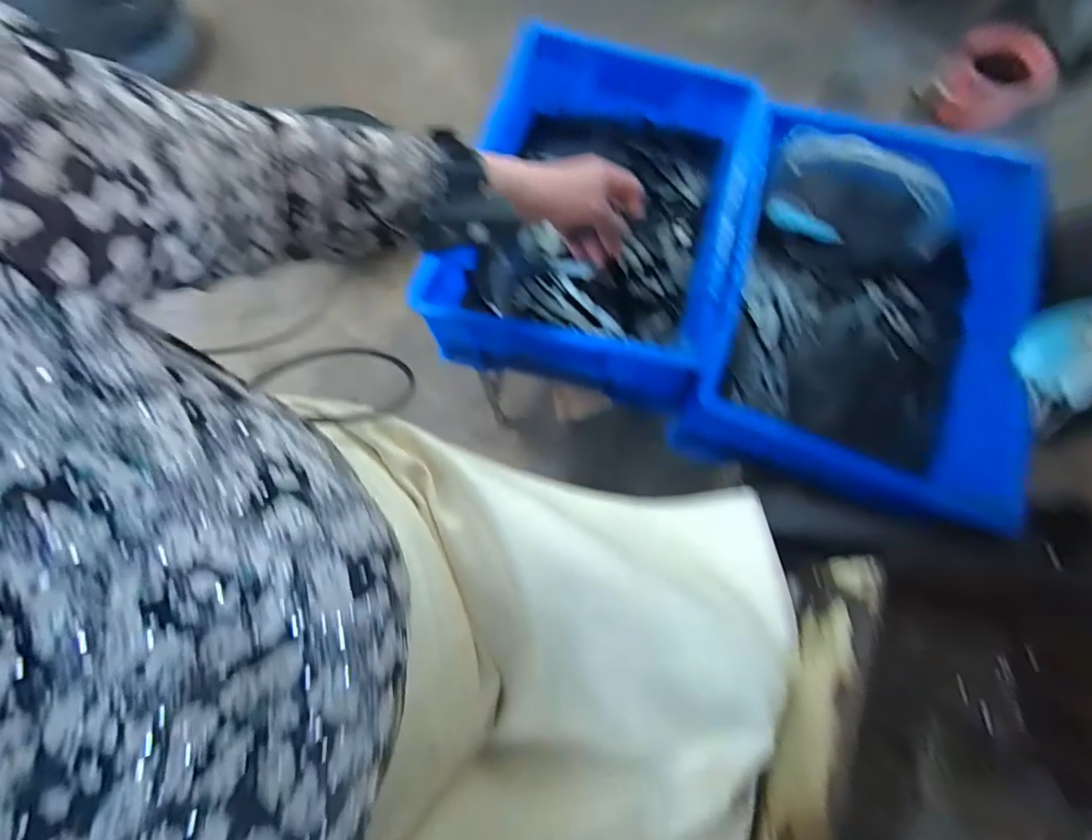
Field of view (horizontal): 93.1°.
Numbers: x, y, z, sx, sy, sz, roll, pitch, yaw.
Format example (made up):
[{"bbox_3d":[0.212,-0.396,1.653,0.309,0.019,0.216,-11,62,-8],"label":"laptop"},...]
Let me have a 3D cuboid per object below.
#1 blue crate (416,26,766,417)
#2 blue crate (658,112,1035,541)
[{"bbox_3d":[0.065,-0.247,0.623,0.309,0.129,0.406,13,74,5],"label":"blue crate"},{"bbox_3d":[0.339,-0.119,0.581,0.314,0.140,0.413,19,75,7],"label":"blue crate"}]

